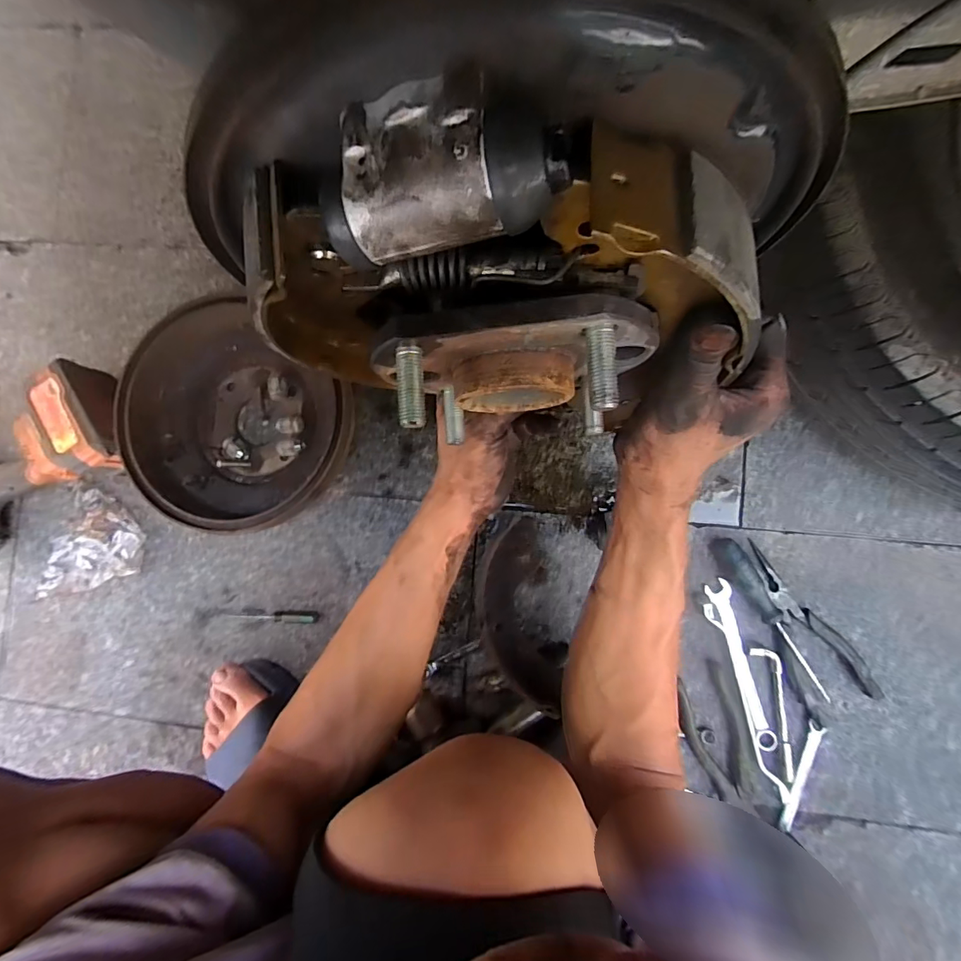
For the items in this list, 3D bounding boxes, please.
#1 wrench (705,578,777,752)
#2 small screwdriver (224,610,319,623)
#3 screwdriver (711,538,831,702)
[{"bbox_3d":[0.291,0.204,0.530,0.025,0.013,0.181,-15,86,4],"label":"wrench"},{"bbox_3d":[-0.254,0.166,0.585,0.118,0.010,0.015,-1,87,5],"label":"small screwdriver"},{"bbox_3d":[0.318,0.146,0.527,0.030,0.032,0.184,-32,85,2],"label":"screwdriver"}]

